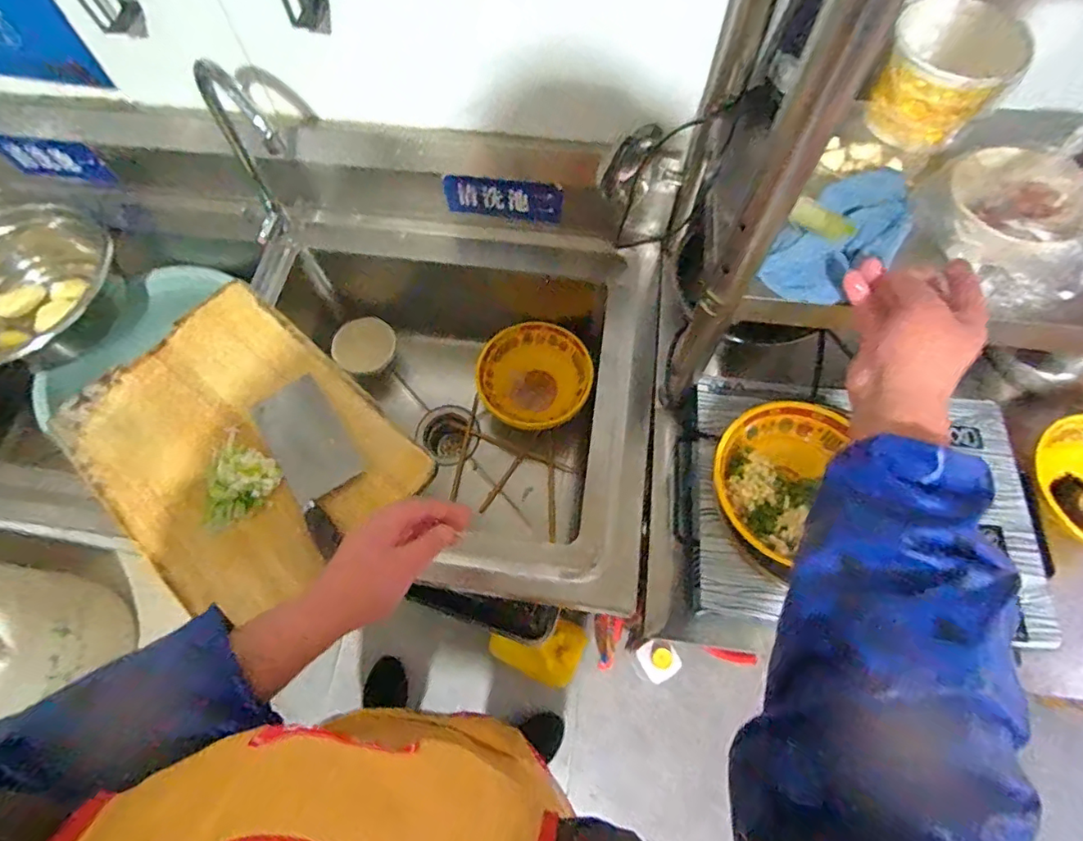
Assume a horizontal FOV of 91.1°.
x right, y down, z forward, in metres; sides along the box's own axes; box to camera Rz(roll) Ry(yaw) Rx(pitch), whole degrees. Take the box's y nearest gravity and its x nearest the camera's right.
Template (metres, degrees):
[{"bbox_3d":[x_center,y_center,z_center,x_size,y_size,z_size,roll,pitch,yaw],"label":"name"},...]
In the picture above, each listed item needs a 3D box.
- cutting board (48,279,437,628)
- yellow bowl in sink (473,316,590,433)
[{"bbox_3d":[-0.400,0.028,0.687,0.420,0.032,0.308,40,73,16],"label":"cutting board"},{"bbox_3d":[-0.010,-0.075,0.935,0.187,0.065,0.187,0,67,1],"label":"yellow bowl in sink"}]

